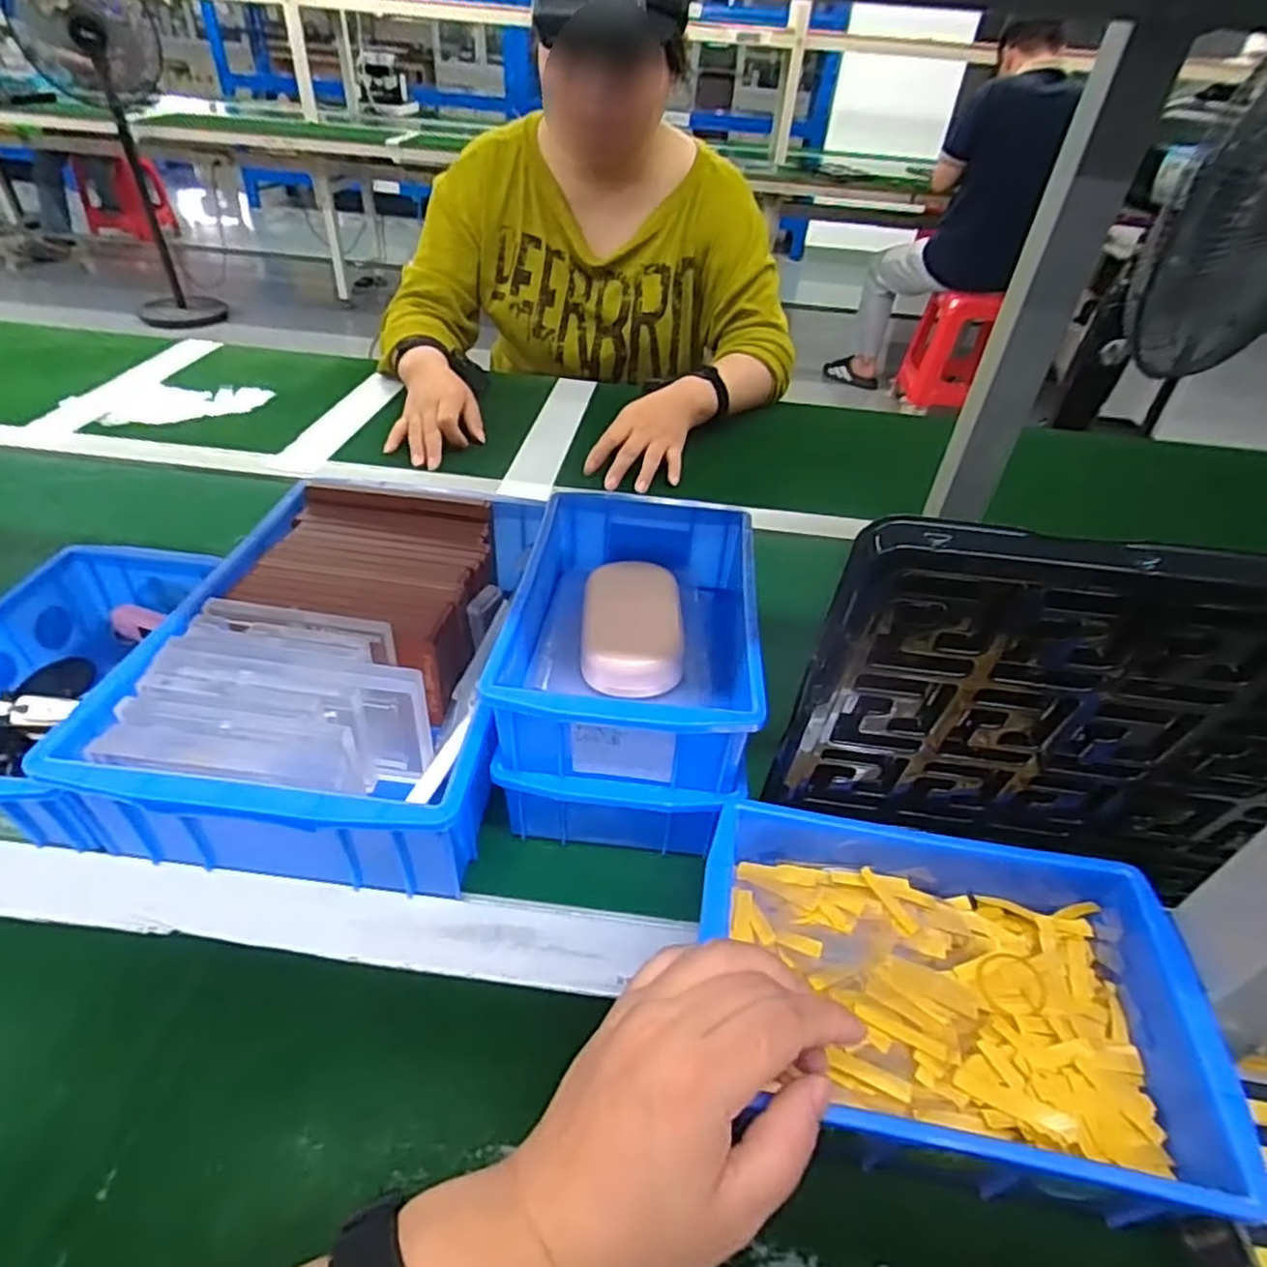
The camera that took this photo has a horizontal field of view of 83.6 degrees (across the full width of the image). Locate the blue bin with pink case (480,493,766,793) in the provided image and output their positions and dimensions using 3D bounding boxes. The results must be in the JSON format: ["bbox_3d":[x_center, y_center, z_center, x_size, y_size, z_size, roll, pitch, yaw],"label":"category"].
[{"bbox_3d":[0.002,-0.006,0.406,0.125,0.055,0.189,6,40,1],"label":"blue bin with pink case"}]

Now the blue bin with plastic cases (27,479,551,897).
[{"bbox_3d":[-0.165,0.016,0.441,0.198,0.080,0.276,7,40,3],"label":"blue bin with plastic cases"}]

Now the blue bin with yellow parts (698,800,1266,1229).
[{"bbox_3d":[0.127,0.154,0.313,0.194,0.065,0.140,9,40,4],"label":"blue bin with yellow parts"}]

